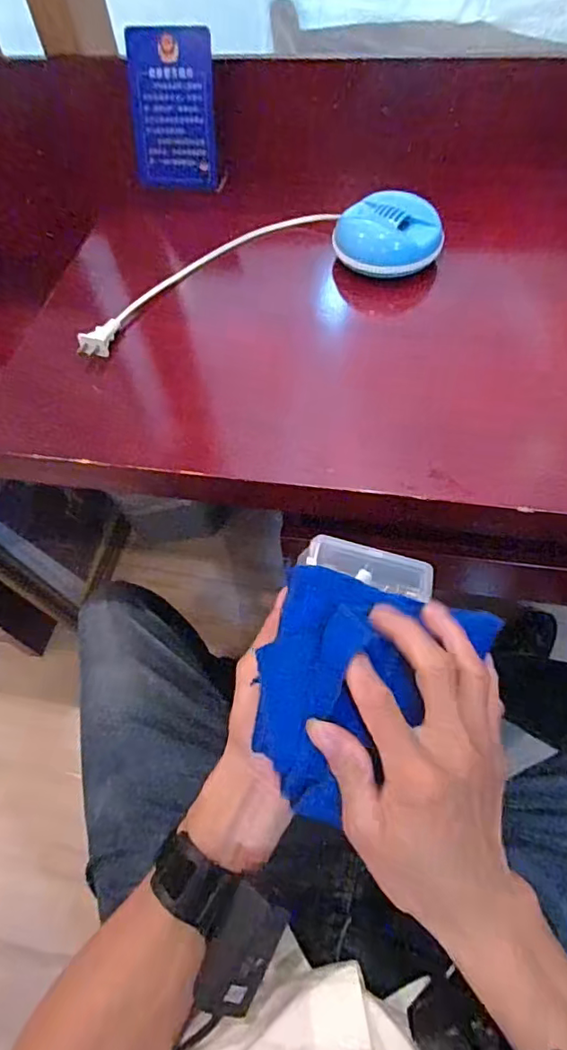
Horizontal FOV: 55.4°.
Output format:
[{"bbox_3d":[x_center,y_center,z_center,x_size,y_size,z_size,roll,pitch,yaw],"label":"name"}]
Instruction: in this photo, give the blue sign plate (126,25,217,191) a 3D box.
[{"bbox_3d":[-0.129,-0.485,0.637,0.096,0.150,0.011,4,40,0],"label":"blue sign plate"}]

